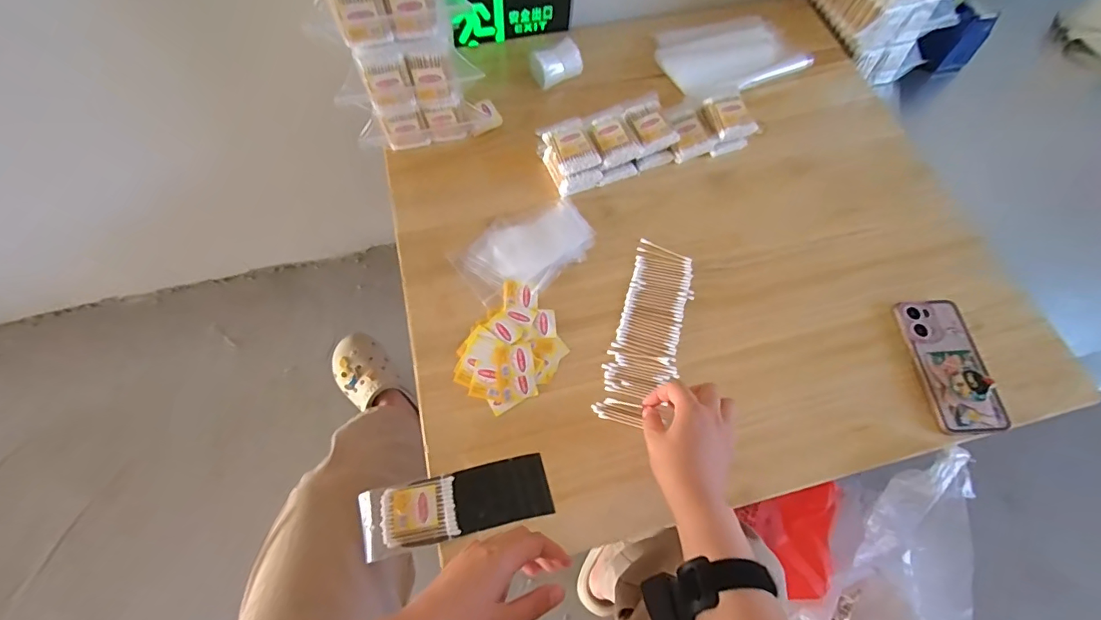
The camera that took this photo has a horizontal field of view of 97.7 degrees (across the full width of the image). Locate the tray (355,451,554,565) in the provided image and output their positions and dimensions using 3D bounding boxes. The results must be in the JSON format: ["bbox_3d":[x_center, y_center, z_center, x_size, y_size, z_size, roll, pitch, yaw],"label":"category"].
[{"bbox_3d":[-0.098,0.203,0.506,0.191,0.014,0.064,-12,67,-6],"label":"tray"}]

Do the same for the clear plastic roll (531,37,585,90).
[{"bbox_3d":[0.010,-0.382,0.755,0.081,0.048,0.046,-29,69,-13],"label":"clear plastic roll"}]

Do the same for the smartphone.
[{"bbox_3d":[0.472,0.061,0.563,0.078,0.016,0.161,-1,66,-1],"label":"smartphone"}]

